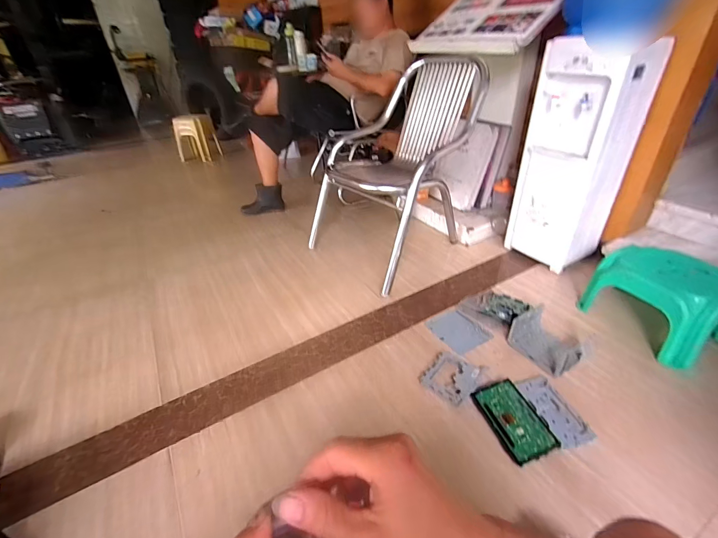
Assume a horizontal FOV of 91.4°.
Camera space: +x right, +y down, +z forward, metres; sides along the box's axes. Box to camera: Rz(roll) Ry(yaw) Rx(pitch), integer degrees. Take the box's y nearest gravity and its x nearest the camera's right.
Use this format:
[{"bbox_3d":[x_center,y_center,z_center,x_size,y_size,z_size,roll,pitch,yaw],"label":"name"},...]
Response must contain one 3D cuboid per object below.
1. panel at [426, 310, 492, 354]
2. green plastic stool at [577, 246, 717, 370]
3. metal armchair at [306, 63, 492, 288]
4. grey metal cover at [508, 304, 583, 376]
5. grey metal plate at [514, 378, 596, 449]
[{"bbox_3d":[0.334,0.208,1.192,0.142,0.013,0.171,-20,37,-21],"label":"panel"},{"bbox_3d":[0.906,0.089,1.068,0.197,0.224,0.331,-17,36,-21],"label":"green plastic stool"},{"bbox_3d":[0.116,-0.425,1.483,0.570,0.720,0.572,-24,39,-30],"label":"metal armchair"},{"bbox_3d":[0.581,0.204,1.071,0.166,0.093,0.183,-22,37,-23],"label":"grey metal cover"},{"bbox_3d":[0.512,0.368,0.920,0.095,0.009,0.194,-10,34,-7],"label":"grey metal plate"}]

